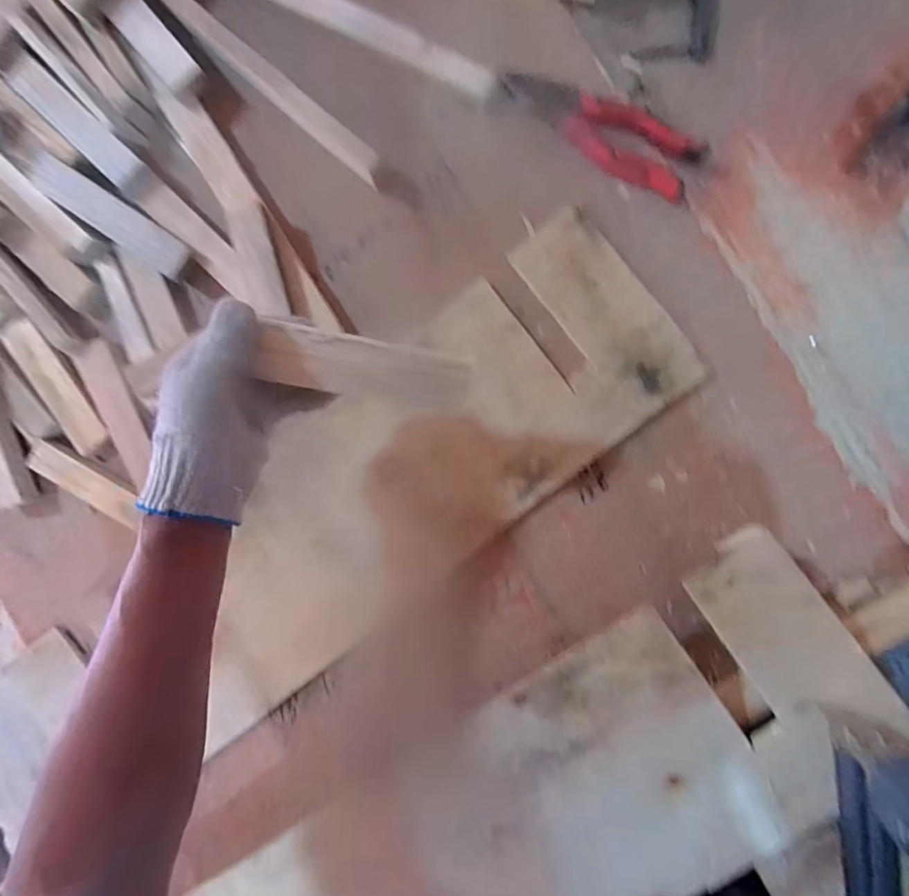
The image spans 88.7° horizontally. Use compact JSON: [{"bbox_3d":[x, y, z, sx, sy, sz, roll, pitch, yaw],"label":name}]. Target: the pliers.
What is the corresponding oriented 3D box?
[{"bbox_3d":[0.129,-0.284,0.418,0.184,0.024,0.047,28,92,4],"label":"pliers"}]

